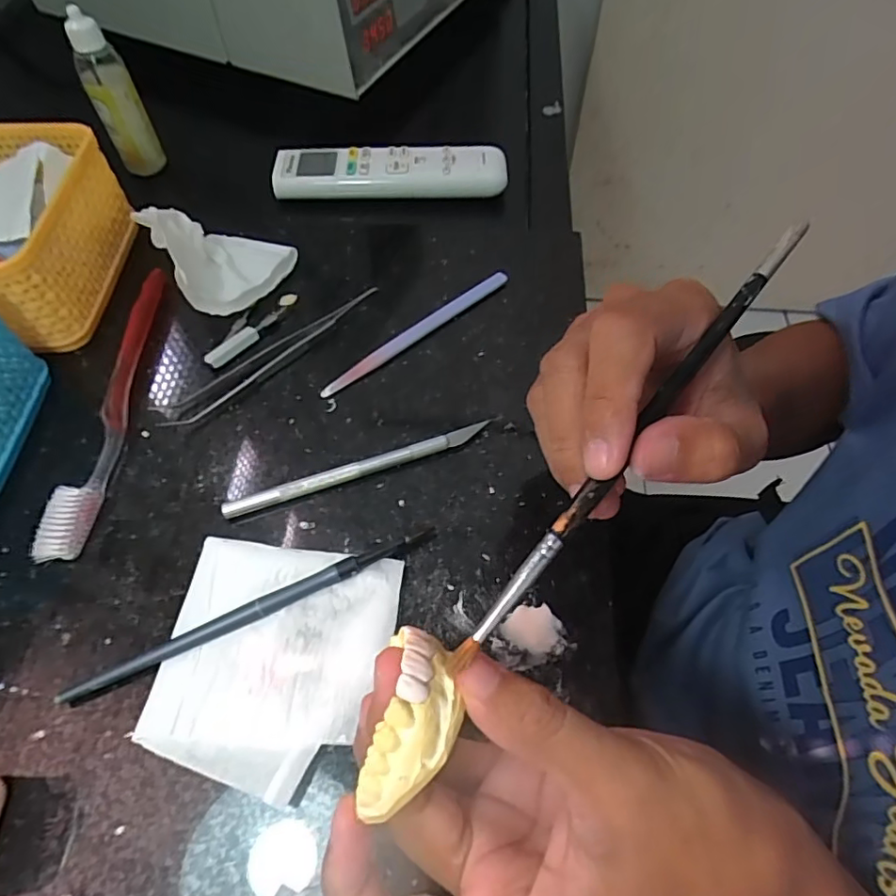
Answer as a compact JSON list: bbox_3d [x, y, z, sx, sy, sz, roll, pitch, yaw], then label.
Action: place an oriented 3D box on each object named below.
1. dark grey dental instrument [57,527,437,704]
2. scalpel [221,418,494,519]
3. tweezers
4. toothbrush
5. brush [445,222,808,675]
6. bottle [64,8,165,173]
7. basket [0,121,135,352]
[{"bbox_3d":[-0.081,0.070,0.244,0.163,0.007,0.008,-22,61,-14],"label":"dark grey dental instrument"},{"bbox_3d":[-0.044,0.010,0.281,0.137,0.008,0.009,-17,60,-11],"label":"scalpel"},{"bbox_3d":[-0.100,-0.055,0.318,0.143,0.010,0.021,-34,65,-20],"label":"tweezers"},{"bbox_3d":[-0.179,-0.027,0.301,0.018,0.014,0.183,2,58,0],"label":"toothbrush"},{"bbox_3d":[0.061,-0.006,0.173,0.007,0.009,0.184,37,80,20],"label":"brush"},{"bbox_3d":[-0.249,-0.262,0.415,0.034,0.109,0.026,-24,62,-15],"label":"bottle"},{"bbox_3d":[-0.278,-0.124,0.331,0.134,0.065,0.133,1,58,0],"label":"basket"}]

